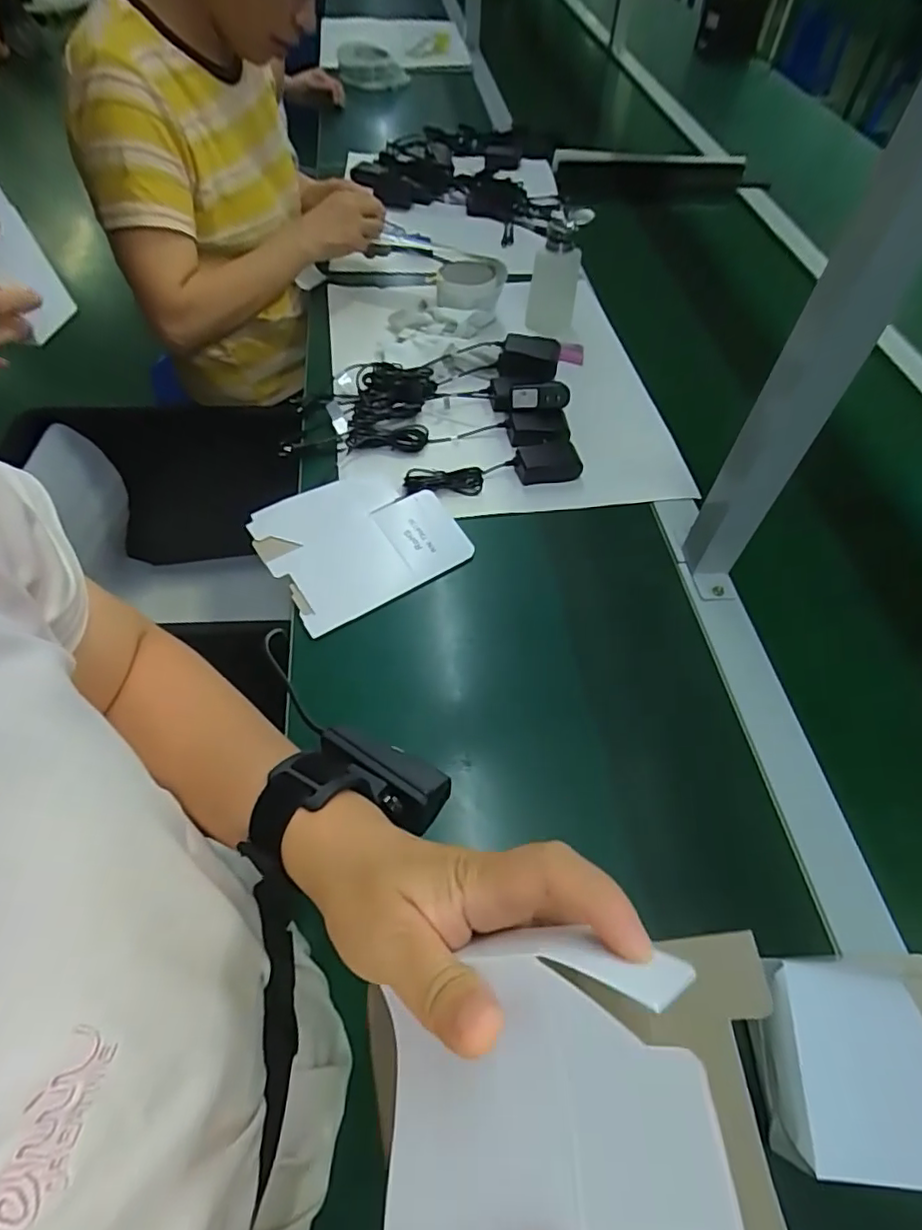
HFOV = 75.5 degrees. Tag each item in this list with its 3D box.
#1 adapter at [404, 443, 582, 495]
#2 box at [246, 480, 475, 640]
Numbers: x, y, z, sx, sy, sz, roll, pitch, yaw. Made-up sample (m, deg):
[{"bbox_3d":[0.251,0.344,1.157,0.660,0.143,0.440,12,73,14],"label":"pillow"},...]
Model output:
[{"bbox_3d":[0.038,-0.166,0.687,0.204,0.024,0.043,-10,58,-11],"label":"adapter"},{"bbox_3d":[-0.106,-0.084,0.626,0.193,0.009,0.163,-28,63,-21],"label":"box"}]

